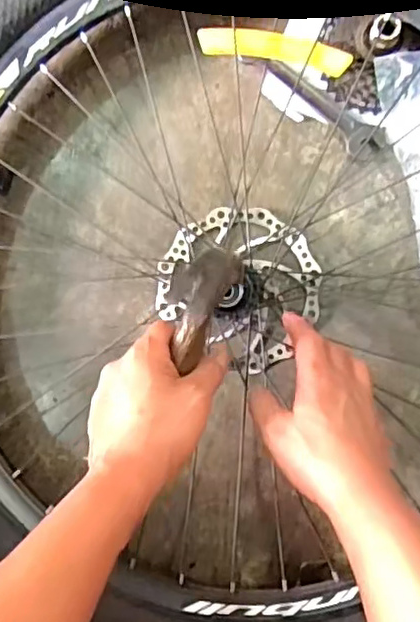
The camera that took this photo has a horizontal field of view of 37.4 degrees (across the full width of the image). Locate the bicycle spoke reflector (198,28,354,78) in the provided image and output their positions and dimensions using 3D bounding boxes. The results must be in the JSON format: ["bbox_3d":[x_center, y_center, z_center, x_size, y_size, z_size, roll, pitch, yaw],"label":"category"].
[{"bbox_3d":[0.054,-0.219,0.519,0.126,0.014,0.024,12,93,7],"label":"bicycle spoke reflector"}]

